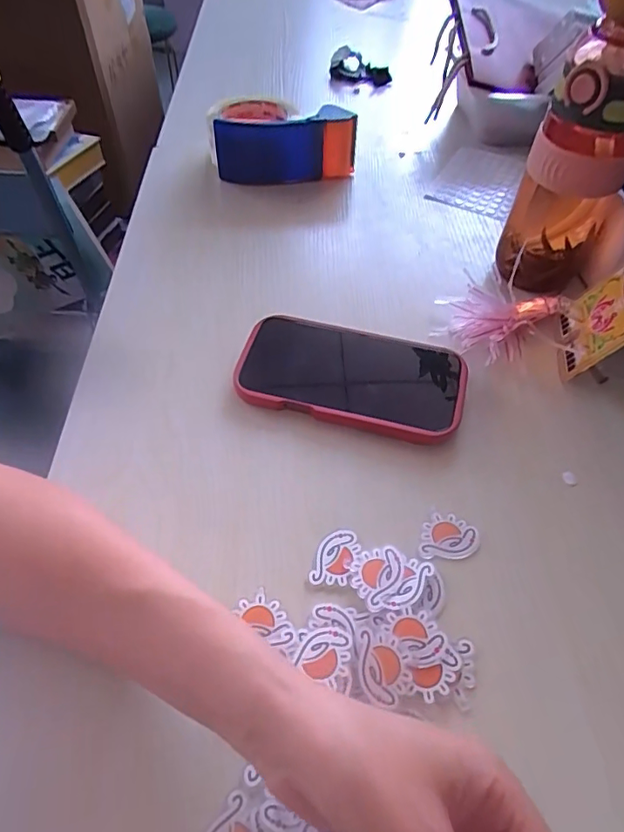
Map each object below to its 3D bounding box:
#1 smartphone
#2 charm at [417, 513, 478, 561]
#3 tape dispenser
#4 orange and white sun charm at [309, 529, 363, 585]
[{"bbox_3d":[0.027,-0.030,0.392,0.164,0.019,0.083,11,54,7],"label":"smartphone"},{"bbox_3d":[0.086,0.075,0.328,0.036,0.004,0.029,3,53,0],"label":"charm"},{"bbox_3d":[-0.031,-0.298,0.563,0.154,0.075,0.075,7,53,3],"label":"tape dispenser"},{"bbox_3d":[0.015,0.086,0.316,0.024,0.004,0.038,31,58,20],"label":"orange and white sun charm"}]

